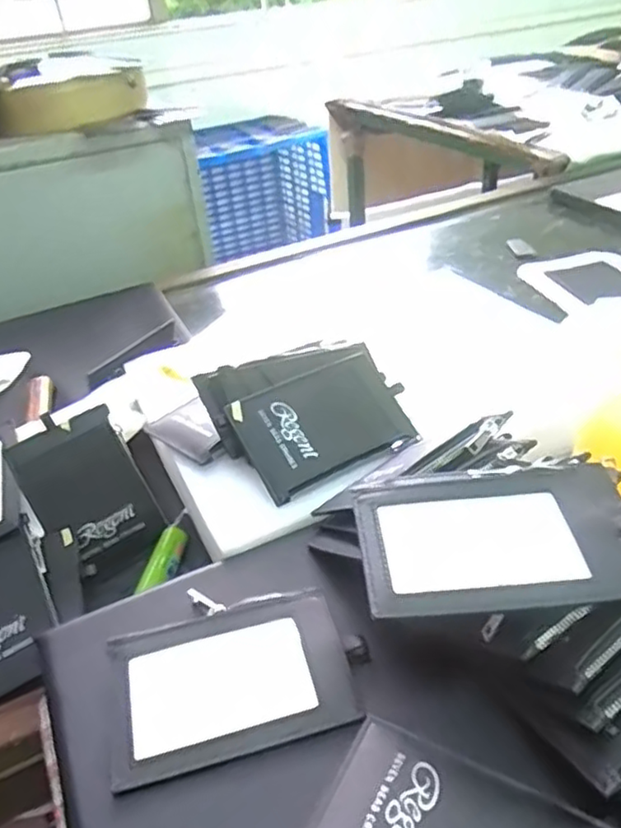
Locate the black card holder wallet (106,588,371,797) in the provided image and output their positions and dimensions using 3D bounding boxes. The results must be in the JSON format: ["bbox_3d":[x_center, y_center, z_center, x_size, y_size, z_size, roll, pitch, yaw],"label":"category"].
[{"bbox_3d":[-0.035,0.121,0.306,0.115,0.010,0.076,-12,42,-11],"label":"black card holder wallet"}]

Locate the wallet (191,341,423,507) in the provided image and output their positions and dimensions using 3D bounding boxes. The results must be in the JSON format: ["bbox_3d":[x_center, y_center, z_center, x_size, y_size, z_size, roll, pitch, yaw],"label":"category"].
[{"bbox_3d":[-0.001,-0.003,0.438,0.116,0.021,0.105,-22,65,-20],"label":"wallet"}]

